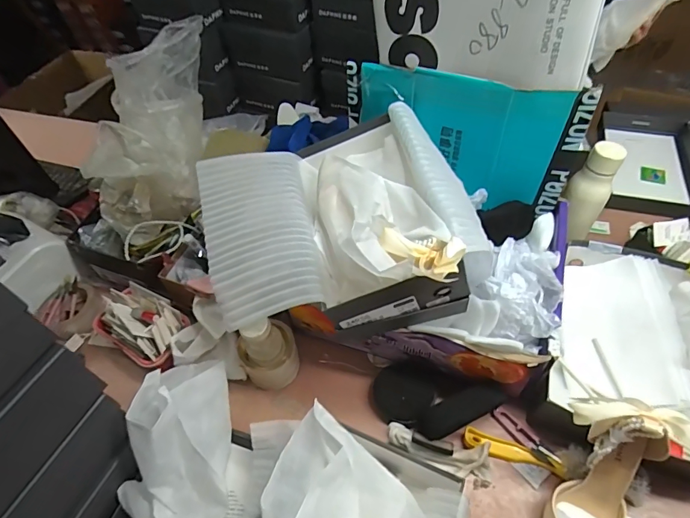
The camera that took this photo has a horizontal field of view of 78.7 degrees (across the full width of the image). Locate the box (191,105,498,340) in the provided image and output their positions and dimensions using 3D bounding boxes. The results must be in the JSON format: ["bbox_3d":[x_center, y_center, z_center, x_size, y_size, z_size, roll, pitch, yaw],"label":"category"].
[{"bbox_3d":[-0.019,-0.057,0.586,0.349,0.148,0.326,-14,52,-5],"label":"box"}]

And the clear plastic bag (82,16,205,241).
[{"bbox_3d":[-0.352,-0.235,0.752,0.165,0.178,0.393,14,91,16],"label":"clear plastic bag"}]

